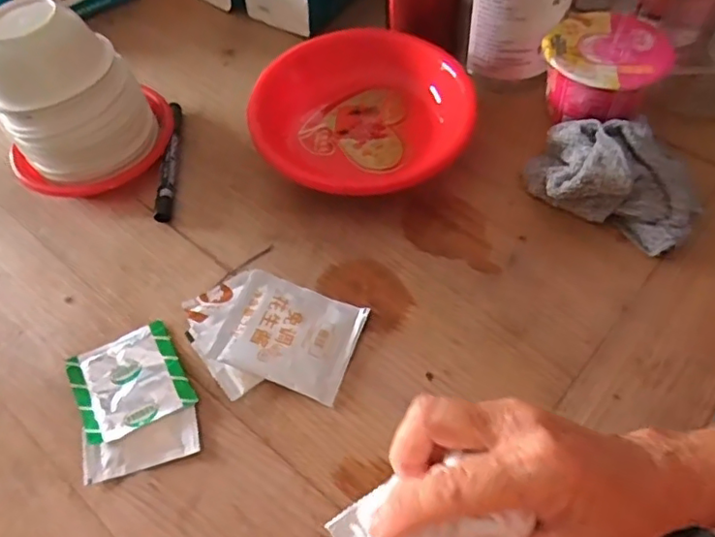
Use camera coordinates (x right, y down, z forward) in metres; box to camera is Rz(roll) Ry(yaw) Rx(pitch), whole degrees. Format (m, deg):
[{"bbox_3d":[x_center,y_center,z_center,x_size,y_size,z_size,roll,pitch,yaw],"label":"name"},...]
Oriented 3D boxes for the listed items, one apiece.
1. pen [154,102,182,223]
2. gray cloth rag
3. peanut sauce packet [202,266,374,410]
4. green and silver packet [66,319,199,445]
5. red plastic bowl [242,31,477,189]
[{"bbox_3d":[-0.168,-0.097,0.534,0.015,0.017,0.132,-4,57,2],"label":"pen"},{"bbox_3d":[0.207,-0.079,0.473,0.132,0.050,0.101,25,62,19],"label":"gray cloth rag"},{"bbox_3d":[-0.049,0.047,0.435,0.094,0.016,0.077,16,60,14],"label":"peanut sauce packet"},{"bbox_3d":[-0.162,0.080,0.422,0.073,0.010,0.076,-28,59,-13],"label":"green and silver packet"},{"bbox_3d":[0.008,-0.132,0.523,0.195,0.060,0.177,-34,61,-17],"label":"red plastic bowl"}]

